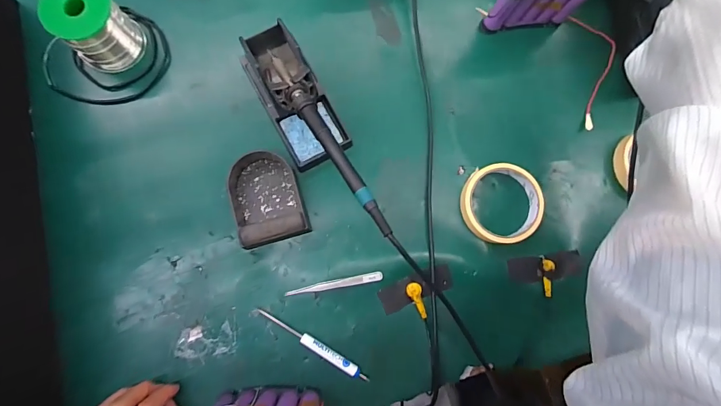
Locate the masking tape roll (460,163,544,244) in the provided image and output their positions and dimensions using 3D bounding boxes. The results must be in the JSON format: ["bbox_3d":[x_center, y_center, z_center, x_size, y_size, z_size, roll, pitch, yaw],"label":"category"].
[{"bbox_3d":[0.161,0.001,0.439,0.088,0.028,0.088,1,83,-5],"label":"masking tape roll"}]

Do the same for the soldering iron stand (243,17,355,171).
[{"bbox_3d":[-0.073,-0.118,0.423,0.067,0.077,0.149,-29,86,-8],"label":"soldering iron stand"}]

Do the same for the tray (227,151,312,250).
[{"bbox_3d":[-0.104,-0.006,0.425,0.073,0.040,0.100,-17,85,-7],"label":"tray"}]

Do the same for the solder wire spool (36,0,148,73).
[{"bbox_3d":[-0.294,-0.196,0.422,0.059,0.079,0.072,42,81,1],"label":"solder wire spool"}]

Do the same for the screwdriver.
[{"bbox_3d":[-0.050,0.154,0.418,0.137,0.013,0.011,33,81,0],"label":"screwdriver"}]

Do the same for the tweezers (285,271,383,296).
[{"bbox_3d":[-0.028,0.090,0.424,0.104,0.012,0.010,-9,84,-6],"label":"tweezers"}]

